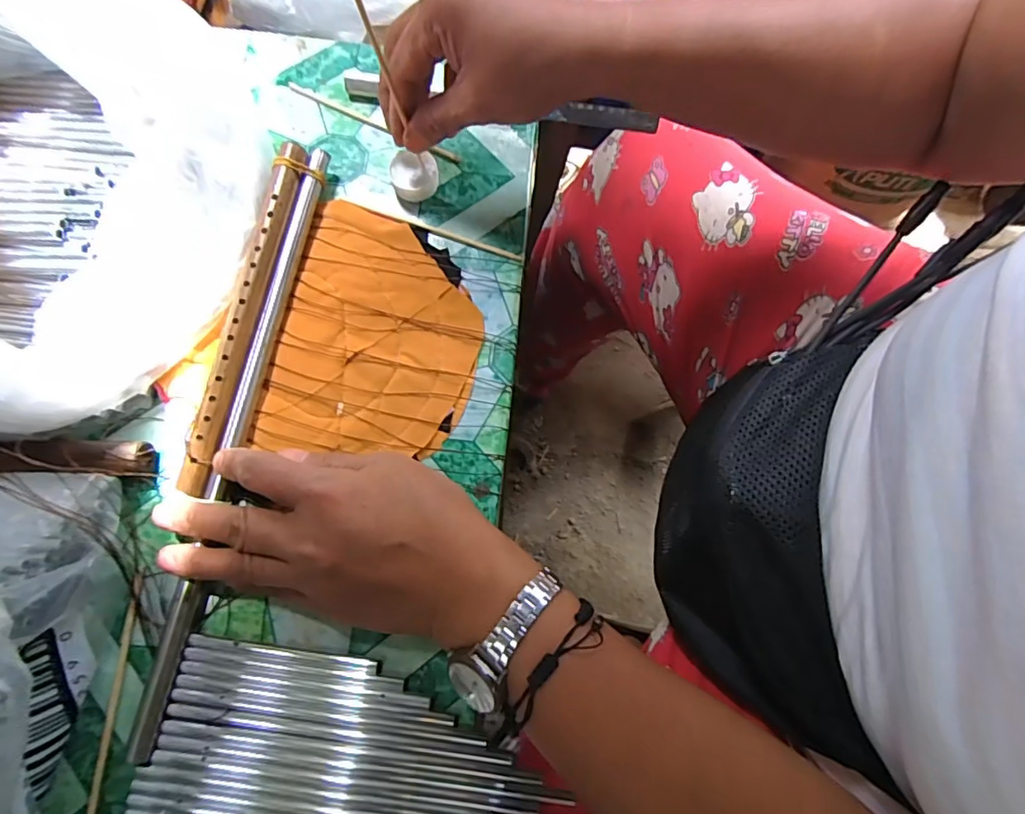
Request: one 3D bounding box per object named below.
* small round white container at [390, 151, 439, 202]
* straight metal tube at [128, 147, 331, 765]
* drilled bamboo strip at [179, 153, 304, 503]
[{"bbox_3d":[-0.062,-0.147,0.334,0.029,0.017,0.028,0,75,-2],"label":"small round white container"},{"bbox_3d":[-0.150,0.005,0.291,0.012,0.013,0.337,10,77,1],"label":"straight metal tube"},{"bbox_3d":[-0.155,-0.057,0.301,0.021,0.013,0.209,10,78,1],"label":"drilled bamboo strip"}]

